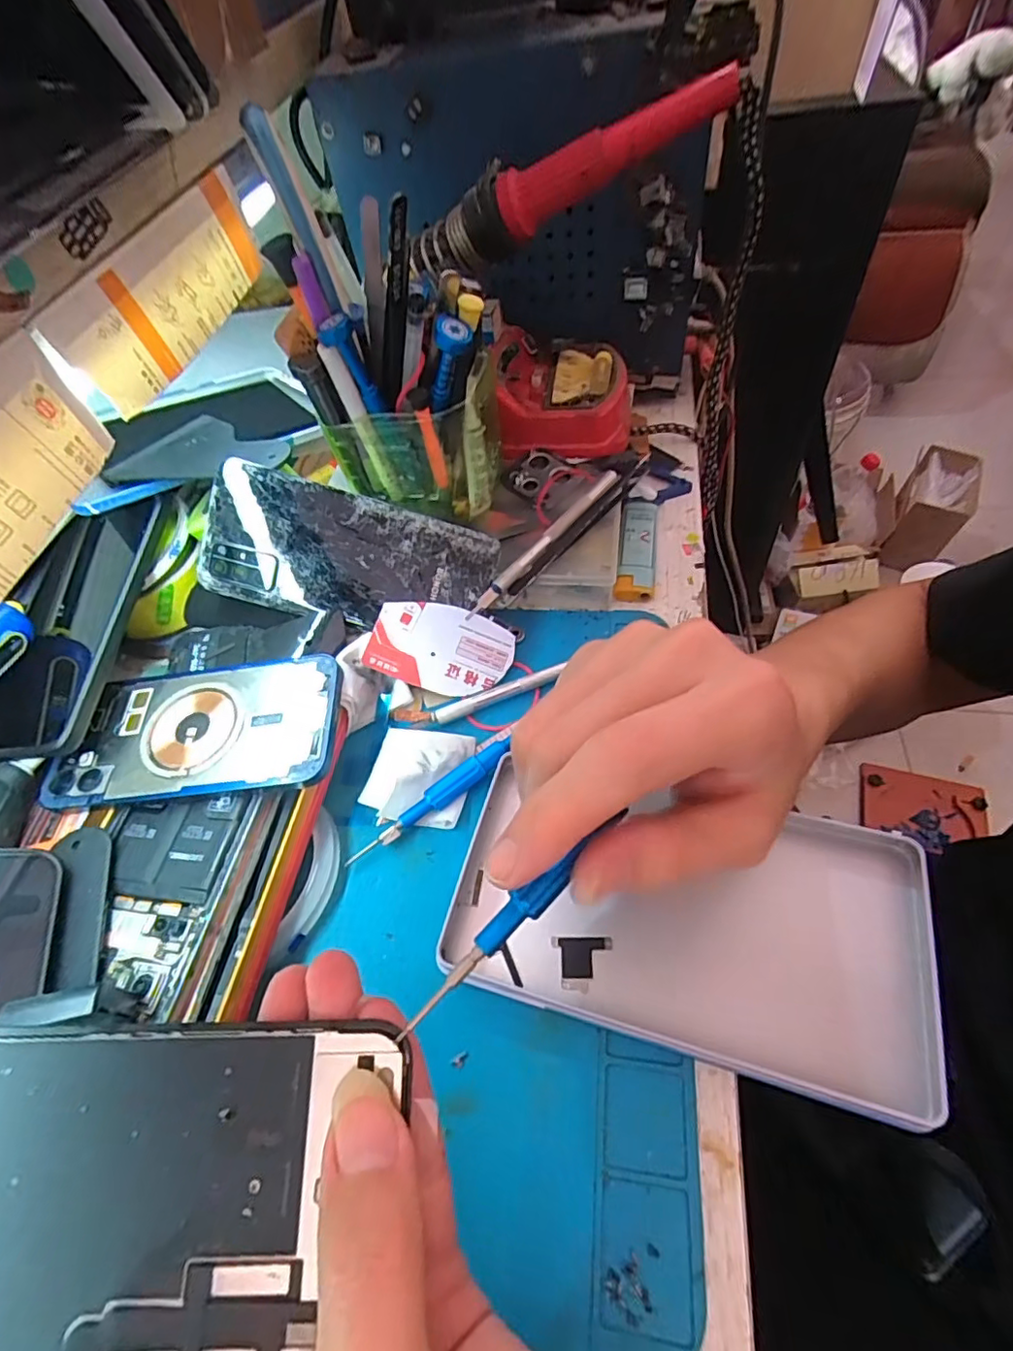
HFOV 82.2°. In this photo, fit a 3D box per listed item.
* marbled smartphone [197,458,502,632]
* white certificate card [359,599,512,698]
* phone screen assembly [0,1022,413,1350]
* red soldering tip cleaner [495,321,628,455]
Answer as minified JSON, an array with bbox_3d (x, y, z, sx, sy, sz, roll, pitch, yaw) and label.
[{"bbox_3d":[-0.085,-0.065,0.317,0.152,0.009,0.070,12,92,-4],"label":"marbled smartphone"},{"bbox_3d":[-0.035,-0.015,0.315,0.074,0.004,0.047,19,84,-4],"label":"white certificate card"},{"bbox_3d":[-0.100,0.126,0.138,0.136,0.009,0.071,0,68,0],"label":"phone screen assembly"},{"bbox_3d":[0.037,-0.191,0.388,0.091,0.041,0.093,3,55,10],"label":"red soldering tip cleaner"}]

